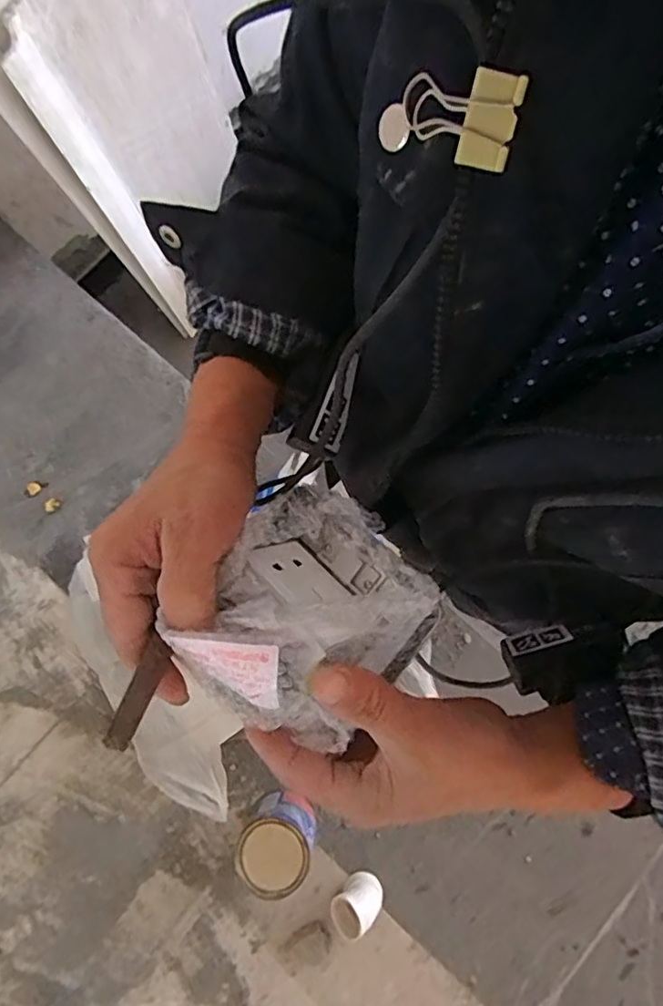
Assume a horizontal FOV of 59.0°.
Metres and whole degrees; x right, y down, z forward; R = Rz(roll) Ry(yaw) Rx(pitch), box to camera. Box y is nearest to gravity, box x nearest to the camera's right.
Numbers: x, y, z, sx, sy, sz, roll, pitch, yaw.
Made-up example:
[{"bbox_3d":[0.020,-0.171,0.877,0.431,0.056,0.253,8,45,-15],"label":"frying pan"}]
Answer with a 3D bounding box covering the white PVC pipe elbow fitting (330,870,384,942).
[{"bbox_3d":[0.038,0.555,0.807,0.073,0.061,0.056,-31,81,-4],"label":"white PVC pipe elbow fitting"}]

